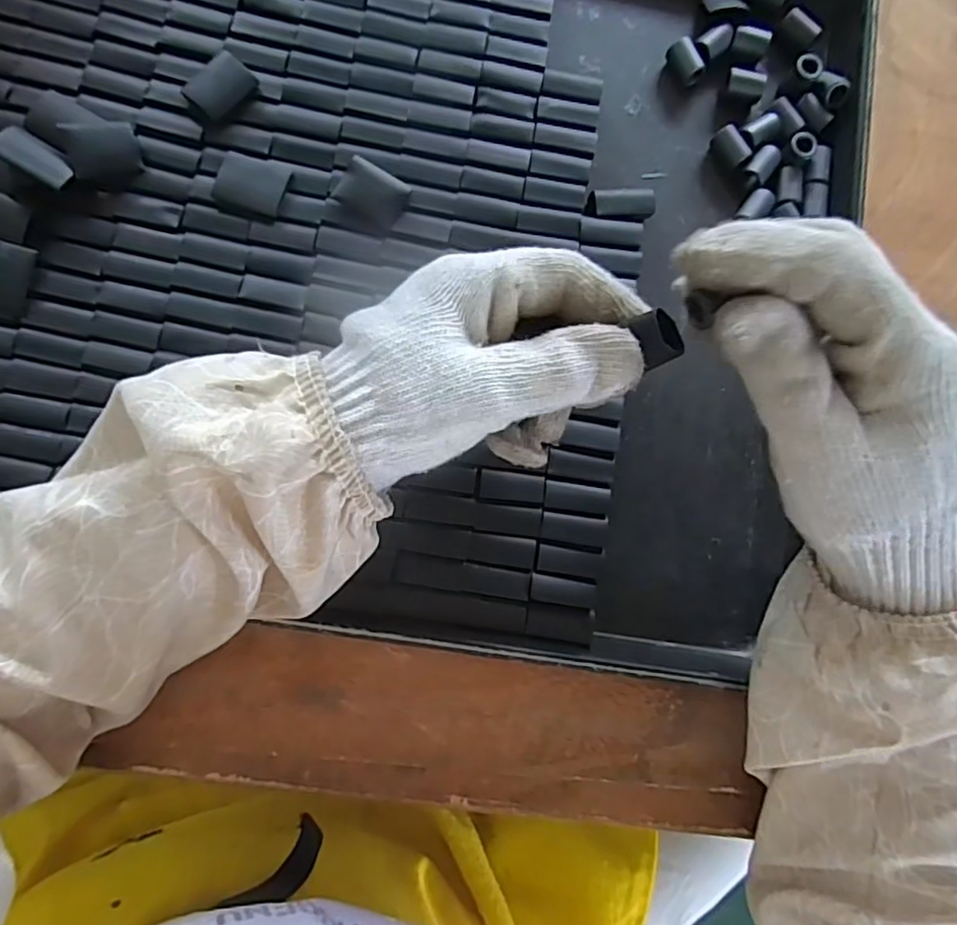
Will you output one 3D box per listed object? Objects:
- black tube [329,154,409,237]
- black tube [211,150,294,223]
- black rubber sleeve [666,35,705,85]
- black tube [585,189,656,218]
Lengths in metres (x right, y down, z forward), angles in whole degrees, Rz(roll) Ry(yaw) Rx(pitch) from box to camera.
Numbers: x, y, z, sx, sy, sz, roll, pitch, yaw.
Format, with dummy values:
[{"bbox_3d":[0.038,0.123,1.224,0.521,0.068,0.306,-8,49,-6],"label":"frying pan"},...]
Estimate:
[{"bbox_3d":[-0.053,-0.129,0.304,0.032,0.007,0.029,30,81,-1],"label":"black tube"},{"bbox_3d":[-0.110,-0.134,0.302,0.033,0.004,0.030,16,82,-4],"label":"black tube"},{"bbox_3d":[0.112,-0.217,0.337,0.010,0.014,0.024,-35,88,-9],"label":"black rubber sleeve"},{"bbox_3d":[0.071,-0.132,0.320,0.035,0.014,0.016,0,83,-6],"label":"black tube"}]

